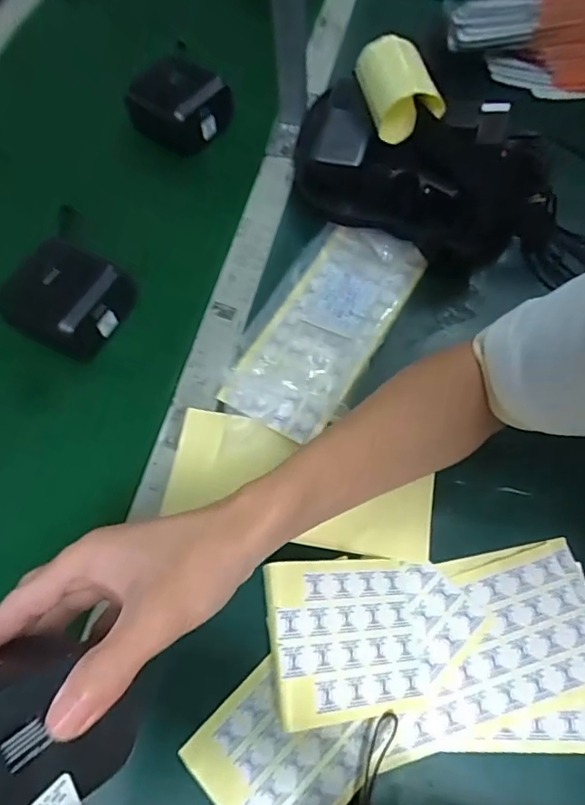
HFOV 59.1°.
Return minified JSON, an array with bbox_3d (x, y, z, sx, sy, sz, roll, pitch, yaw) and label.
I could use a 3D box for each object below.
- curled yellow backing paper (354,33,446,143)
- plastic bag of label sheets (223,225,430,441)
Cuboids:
[{"bbox_3d":[0.104,-0.305,0.506,0.063,0.074,0.091,-19,66,-6],"label":"curled yellow backing paper"},{"bbox_3d":[0.024,-0.076,0.466,0.112,0.020,0.214,29,69,15],"label":"plastic bag of label sheets"}]

